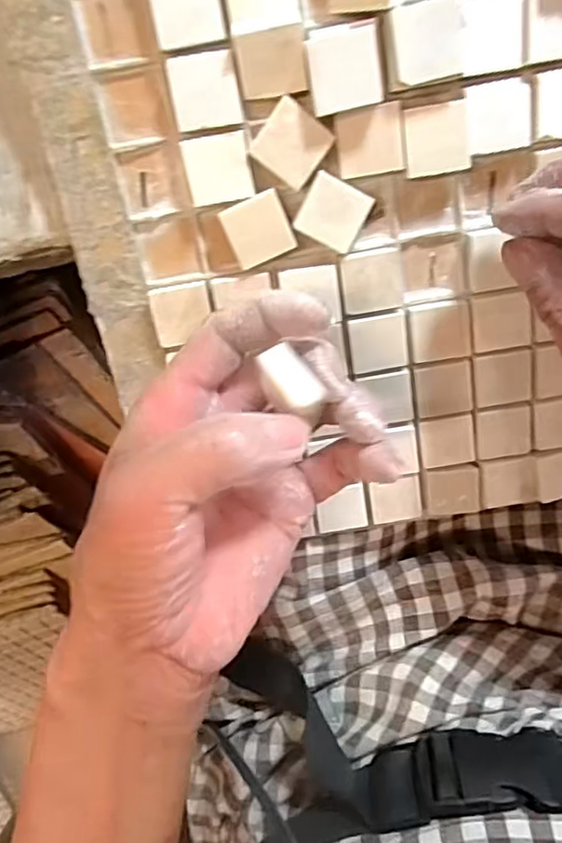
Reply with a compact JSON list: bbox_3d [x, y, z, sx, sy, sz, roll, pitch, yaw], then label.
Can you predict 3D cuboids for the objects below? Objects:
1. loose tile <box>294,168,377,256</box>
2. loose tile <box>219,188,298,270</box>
[{"bbox_3d":[0.022,-0.086,0.255,0.025,0.004,0.025,25,110,-14],"label":"loose tile"},{"bbox_3d":[-0.009,-0.079,0.258,0.025,0.004,0.025,-24,113,3],"label":"loose tile"}]

